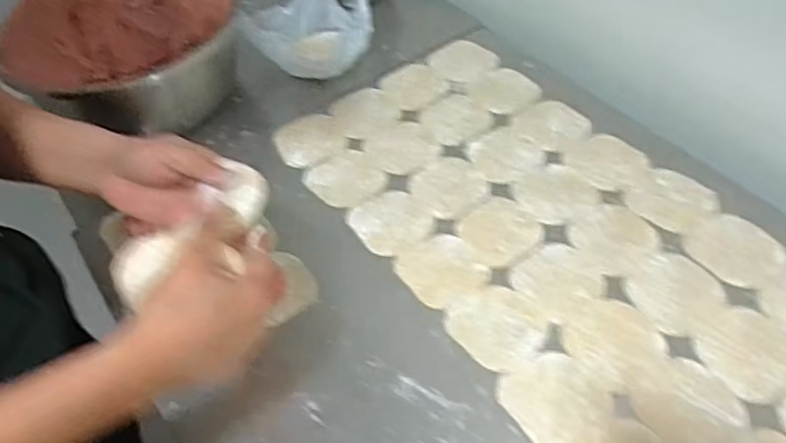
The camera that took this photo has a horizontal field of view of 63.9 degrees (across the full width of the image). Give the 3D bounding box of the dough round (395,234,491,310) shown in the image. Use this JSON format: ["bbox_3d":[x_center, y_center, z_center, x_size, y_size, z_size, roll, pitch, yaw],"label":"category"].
[{"bbox_3d":[0.048,0.048,0.638,0.075,0.004,0.076,-30,53,-18],"label":"dough round"}]

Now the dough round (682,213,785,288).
[{"bbox_3d":[0.341,0.026,0.628,0.073,0.013,0.082,-26,52,-16],"label":"dough round"}]

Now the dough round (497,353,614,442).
[{"bbox_3d":[0.140,0.152,0.539,0.078,0.004,0.085,-3,50,4],"label":"dough round"}]

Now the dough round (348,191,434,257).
[{"bbox_3d":[-0.002,-0.002,0.683,0.075,0.004,0.080,-3,50,4],"label":"dough round"}]

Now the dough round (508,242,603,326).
[{"bbox_3d":[0.161,0.058,0.620,0.084,0.004,0.073,-29,53,-17],"label":"dough round"}]

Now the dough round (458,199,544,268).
[{"bbox_3d":[0.112,0.009,0.669,0.083,0.004,0.077,-3,50,4],"label":"dough round"}]

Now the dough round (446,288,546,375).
[{"bbox_3d":[0.098,0.095,0.594,0.077,0.004,0.085,-34,55,-21],"label":"dough round"}]

